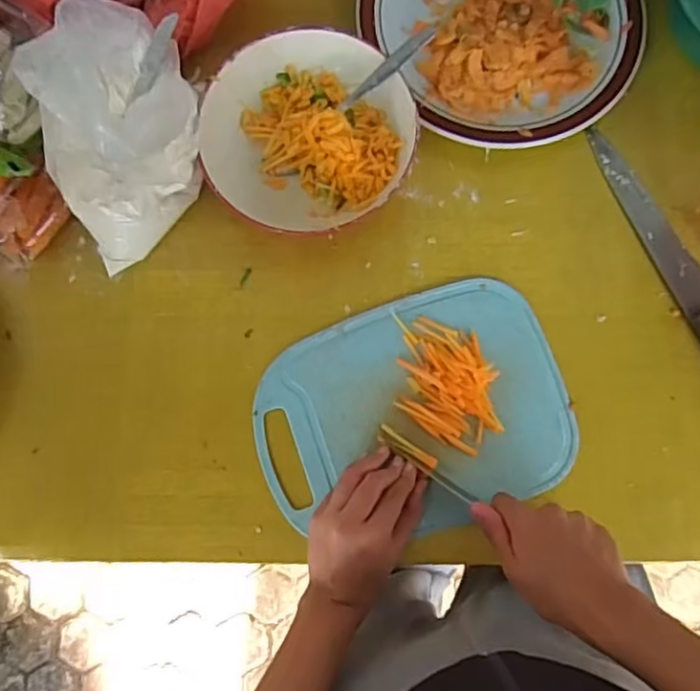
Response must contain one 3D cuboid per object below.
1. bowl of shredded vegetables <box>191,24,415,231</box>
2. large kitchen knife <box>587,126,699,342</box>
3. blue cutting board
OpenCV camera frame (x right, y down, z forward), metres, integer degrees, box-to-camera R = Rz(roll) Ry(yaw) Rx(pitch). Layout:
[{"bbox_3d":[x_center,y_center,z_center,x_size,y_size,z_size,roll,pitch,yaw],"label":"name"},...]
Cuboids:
[{"bbox_3d":[-0.033,-0.175,0.536,0.166,0.049,0.160,0,83,0],"label":"bowl of shredded vegetables"},{"bbox_3d":[0.282,-0.054,0.533,0.036,0.018,0.298,-25,83,-3],"label":"large kitchen knife"},{"bbox_3d":[0.050,0.056,0.520,0.245,0.016,0.179,-22,83,-3],"label":"blue cutting board"}]

